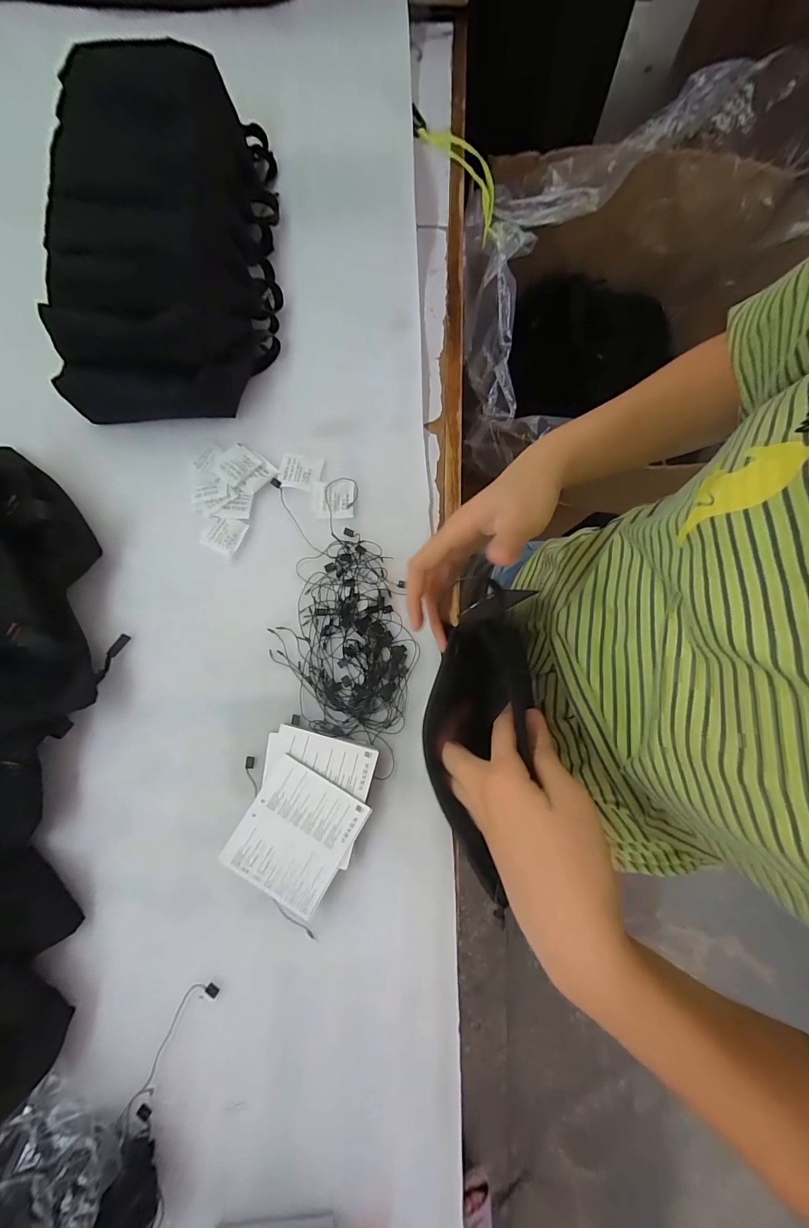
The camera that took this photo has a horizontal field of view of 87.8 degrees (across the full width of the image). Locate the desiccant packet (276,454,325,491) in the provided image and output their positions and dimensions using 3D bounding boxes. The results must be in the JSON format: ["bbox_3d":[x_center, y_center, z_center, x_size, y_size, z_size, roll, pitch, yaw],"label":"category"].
[{"bbox_3d":[-0.108,-0.147,0.435,0.045,0.004,0.036,7,79,0],"label":"desiccant packet"}]

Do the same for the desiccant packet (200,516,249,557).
[{"bbox_3d":[-0.180,-0.080,0.418,0.038,0.004,0.037,25,80,3],"label":"desiccant packet"}]

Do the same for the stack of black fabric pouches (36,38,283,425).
[{"bbox_3d":[-0.246,-0.399,0.437,0.207,0.097,0.381,-3,79,-2],"label":"stack of black fabric pouches"}]

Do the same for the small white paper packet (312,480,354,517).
[{"bbox_3d":[-0.072,-0.117,0.424,0.042,0.007,0.039,0,79,-1],"label":"small white paper packet"}]

